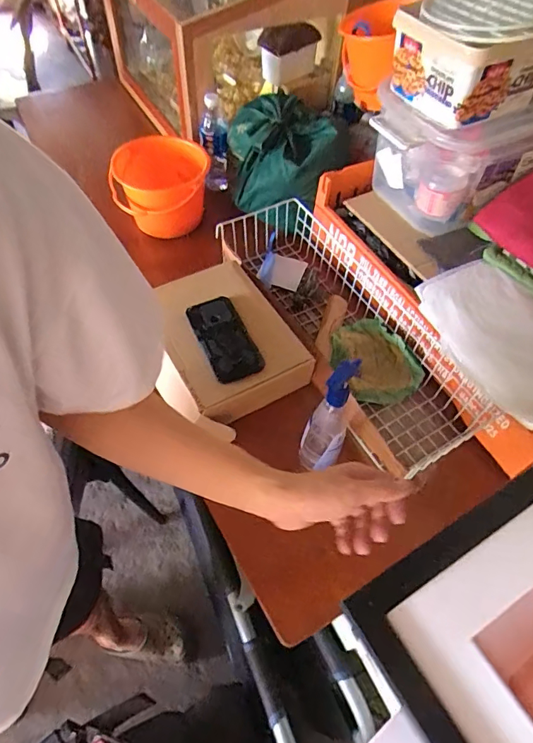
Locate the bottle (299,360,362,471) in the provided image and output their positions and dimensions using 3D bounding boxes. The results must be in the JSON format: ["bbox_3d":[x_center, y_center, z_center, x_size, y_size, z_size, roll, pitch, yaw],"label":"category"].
[{"bbox_3d":[0.089,0.055,0.628,0.056,0.227,0.076,16,57,7],"label":"bottle"}]

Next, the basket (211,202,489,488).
[{"bbox_3d":[0.129,-0.097,0.824,0.204,0.098,0.584,-25,61,-19],"label":"basket"}]

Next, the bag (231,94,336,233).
[{"bbox_3d":[0.027,-0.442,0.954,0.190,0.150,0.279,-6,57,-8],"label":"bag"}]

